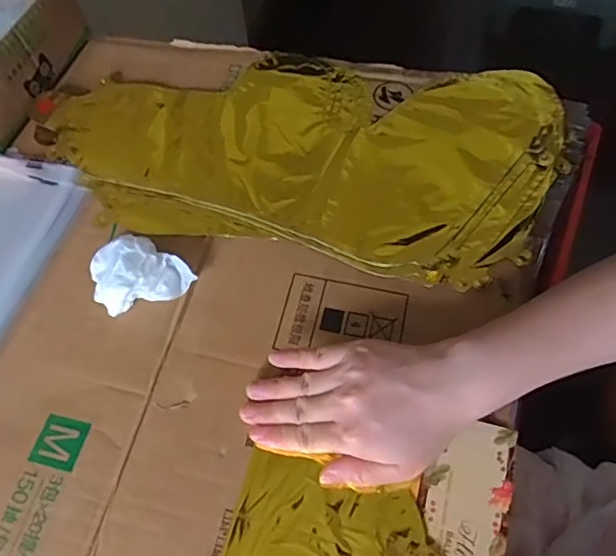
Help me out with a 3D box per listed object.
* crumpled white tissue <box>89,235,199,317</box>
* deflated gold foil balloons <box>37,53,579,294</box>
[{"bbox_3d":[-0.127,-0.006,0.427,0.068,0.029,0.049,-19,61,-7],"label":"crumpled white tissue"},{"bbox_3d":[-0.013,-0.116,0.491,0.445,0.014,0.221,7,61,7],"label":"deflated gold foil balloons"}]

